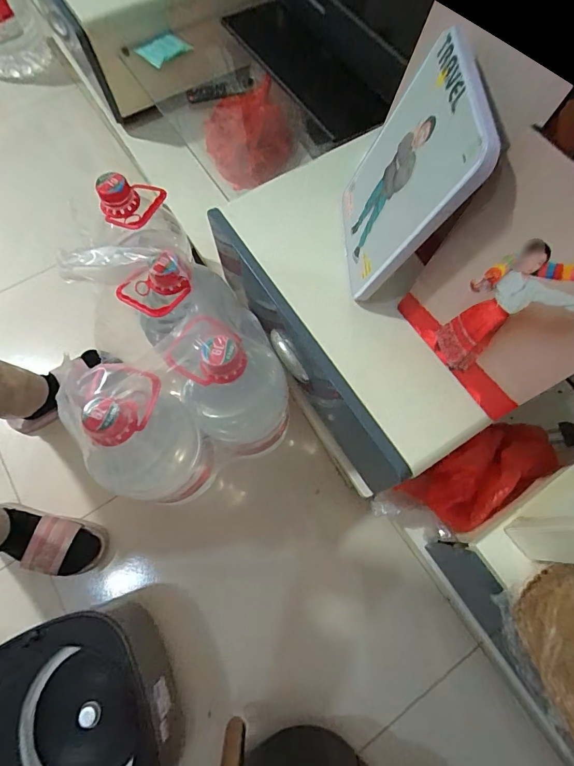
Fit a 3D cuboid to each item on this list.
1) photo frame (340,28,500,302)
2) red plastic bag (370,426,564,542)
[{"bbox_3d":[0.133,-0.245,0.465,0.024,0.240,0.195,9,66,-19],"label":"photo frame"},{"bbox_3d":[0.275,0.170,0.633,0.272,0.105,0.124,-37,71,22],"label":"red plastic bag"}]

